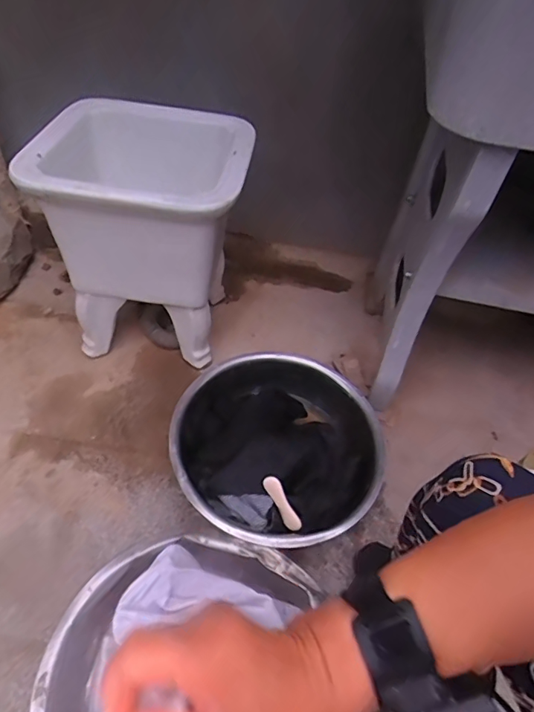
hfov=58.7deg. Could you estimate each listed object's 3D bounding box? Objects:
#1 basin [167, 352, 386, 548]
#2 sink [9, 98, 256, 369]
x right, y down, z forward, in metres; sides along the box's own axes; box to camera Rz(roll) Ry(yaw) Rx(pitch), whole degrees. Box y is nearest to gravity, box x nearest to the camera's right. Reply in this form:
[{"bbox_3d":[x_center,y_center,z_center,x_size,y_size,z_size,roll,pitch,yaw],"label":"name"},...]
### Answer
[{"bbox_3d":[0.019,0.147,0.793,0.332,0.144,0.328,3,50,-4],"label":"basin"},{"bbox_3d":[-0.231,-0.223,0.868,0.366,0.357,0.286,8,50,0],"label":"sink"}]

